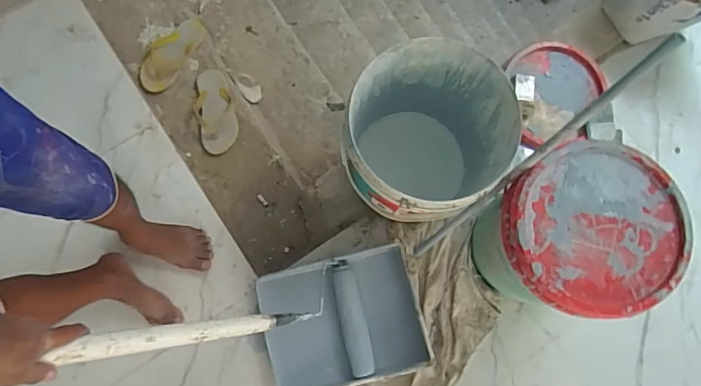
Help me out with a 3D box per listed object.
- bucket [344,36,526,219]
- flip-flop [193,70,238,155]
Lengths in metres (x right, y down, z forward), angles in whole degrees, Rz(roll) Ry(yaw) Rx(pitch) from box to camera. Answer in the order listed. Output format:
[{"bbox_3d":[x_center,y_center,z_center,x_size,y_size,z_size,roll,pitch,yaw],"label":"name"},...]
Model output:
[{"bbox_3d":[0.154,-0.091,1.037,0.309,0.359,0.307,0,77,1],"label":"bucket"},{"bbox_3d":[-0.358,-0.221,1.268,0.101,0.042,0.232,-15,79,-4],"label":"flip-flop"}]

